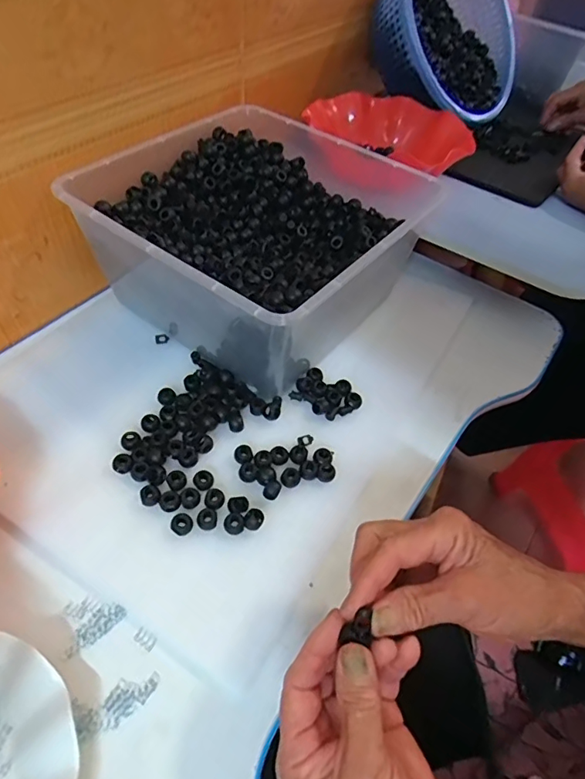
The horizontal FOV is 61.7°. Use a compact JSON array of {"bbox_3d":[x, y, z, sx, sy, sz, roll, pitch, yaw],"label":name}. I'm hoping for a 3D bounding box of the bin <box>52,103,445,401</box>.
[{"bbox_3d":[-0.034,-0.179,0.548,0.293,0.132,0.317,32,57,17],"label":"bin"}]

